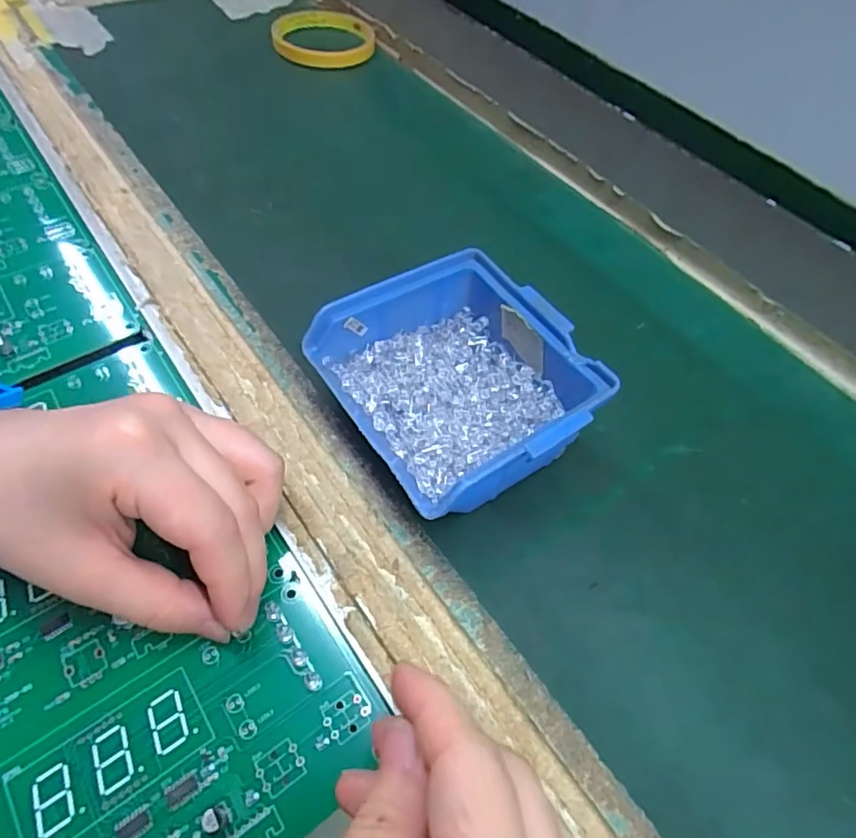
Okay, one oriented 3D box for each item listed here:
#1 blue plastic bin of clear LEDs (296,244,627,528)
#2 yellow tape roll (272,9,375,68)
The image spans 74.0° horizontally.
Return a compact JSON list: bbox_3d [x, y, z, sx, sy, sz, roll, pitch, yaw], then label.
[{"bbox_3d":[0.013,-0.013,0.250,0.092,0.050,0.102,-29,63,-20],"label":"blue plastic bin of clear LEDs"},{"bbox_3d":[-0.086,-0.327,0.484,0.085,0.013,0.081,2,56,-2],"label":"yellow tape roll"}]

